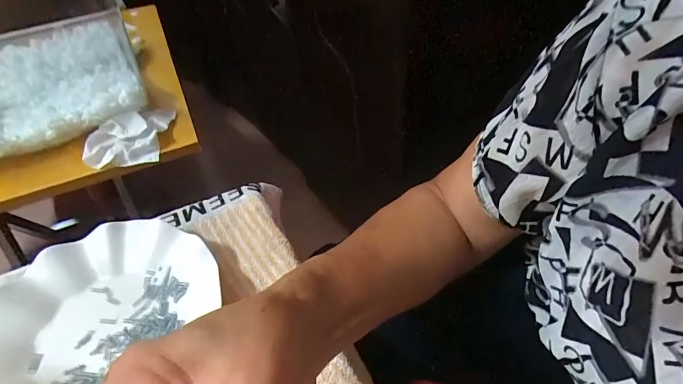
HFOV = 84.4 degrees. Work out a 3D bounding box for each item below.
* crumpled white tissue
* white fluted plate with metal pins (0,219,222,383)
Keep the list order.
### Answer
[{"bbox_3d":[-0.271,-0.074,0.476,0.094,0.027,0.101,-8,45,-3],"label":"crumpled white tissue"},{"bbox_3d":[-0.188,0.097,0.289,0.183,0.026,0.170,-3,45,3],"label":"white fluted plate with metal pins"}]

